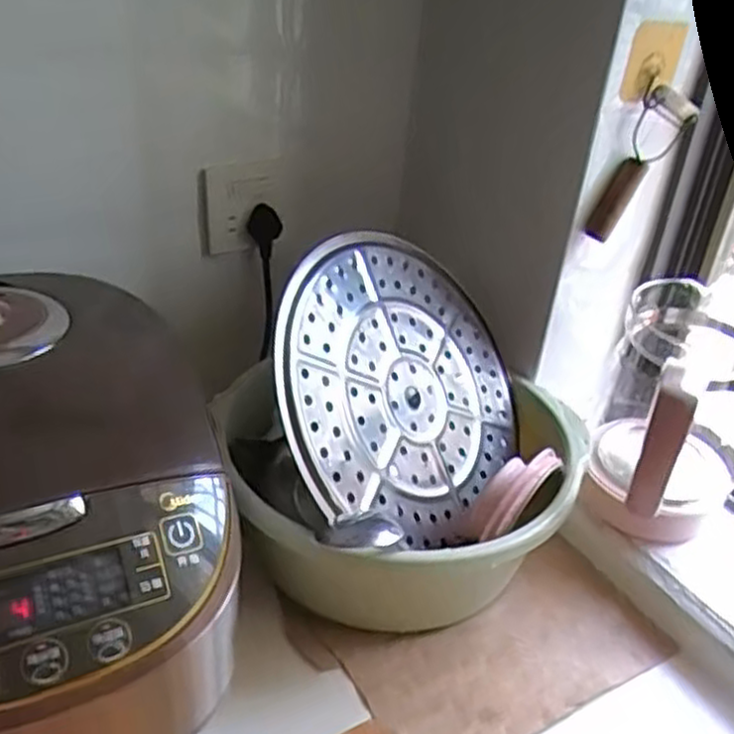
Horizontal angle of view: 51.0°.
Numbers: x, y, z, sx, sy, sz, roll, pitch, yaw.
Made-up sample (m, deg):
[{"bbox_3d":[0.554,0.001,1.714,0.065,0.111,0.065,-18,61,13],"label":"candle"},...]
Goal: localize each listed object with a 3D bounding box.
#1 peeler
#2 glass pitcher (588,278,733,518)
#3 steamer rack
[{"bbox_3d":[0.224,-0.166,0.640,0.065,0.132,0.022,23,12,-45],"label":"peeler"},{"bbox_3d":[0.261,0.035,0.644,0.114,0.163,0.197,16,33,18],"label":"glass pitcher"},{"bbox_3d":[0.033,0.014,0.631,0.012,0.251,0.268,-19,-13,42],"label":"steamer rack"}]

